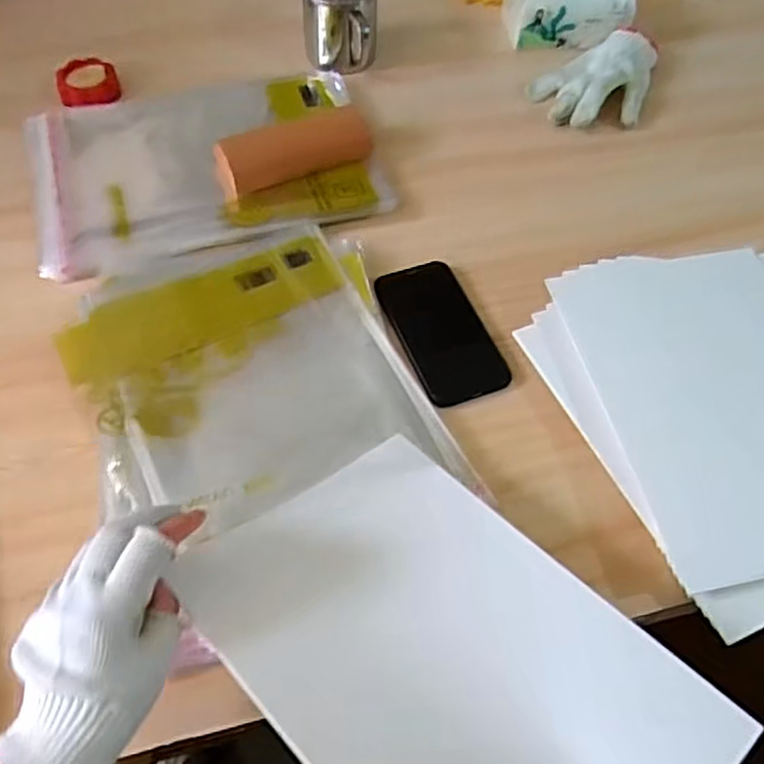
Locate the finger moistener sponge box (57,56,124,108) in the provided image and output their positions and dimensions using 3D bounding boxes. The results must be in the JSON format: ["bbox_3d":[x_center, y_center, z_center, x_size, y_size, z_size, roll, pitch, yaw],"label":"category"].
[{"bbox_3d":[-0.328,-0.335,0.799,0.062,0.023,0.059,-16,58,-15],"label":"finger moistener sponge box"}]

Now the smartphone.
[{"bbox_3d":[0.052,-0.046,0.632,0.076,0.008,0.142,-17,58,-15],"label":"smartphone"}]

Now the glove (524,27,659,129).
[{"bbox_3d":[0.247,-0.359,0.829,0.125,0.032,0.178,22,57,11],"label":"glove"}]

